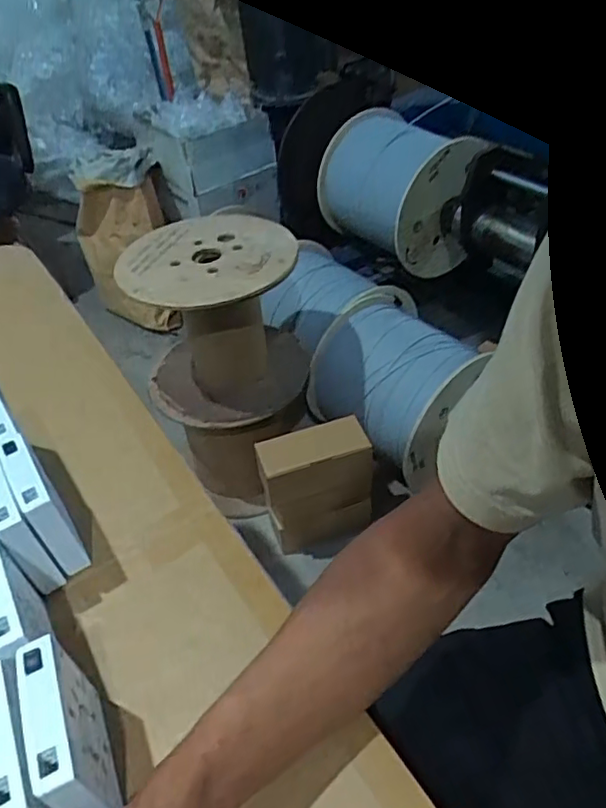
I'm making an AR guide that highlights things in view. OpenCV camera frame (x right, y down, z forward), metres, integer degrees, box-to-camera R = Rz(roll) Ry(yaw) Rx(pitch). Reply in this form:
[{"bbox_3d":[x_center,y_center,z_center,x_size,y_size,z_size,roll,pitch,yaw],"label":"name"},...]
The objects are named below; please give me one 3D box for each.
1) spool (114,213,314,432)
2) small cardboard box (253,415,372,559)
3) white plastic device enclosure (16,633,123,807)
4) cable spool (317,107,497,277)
[{"bbox_3d":[-0.172,-0.172,1.304,0.340,0.328,0.349,-6,42,-1],"label":"spool"},{"bbox_3d":[0.028,0.178,1.284,0.212,0.285,0.090,-16,43,-12],"label":"small cardboard box"},{"bbox_3d":[-0.133,0.193,0.359,0.026,0.092,0.094,-21,44,-16],"label":"white plastic device enclosure"},{"bbox_3d":[0.265,-0.554,1.637,0.331,0.314,0.355,-20,45,-16],"label":"cable spool"}]

